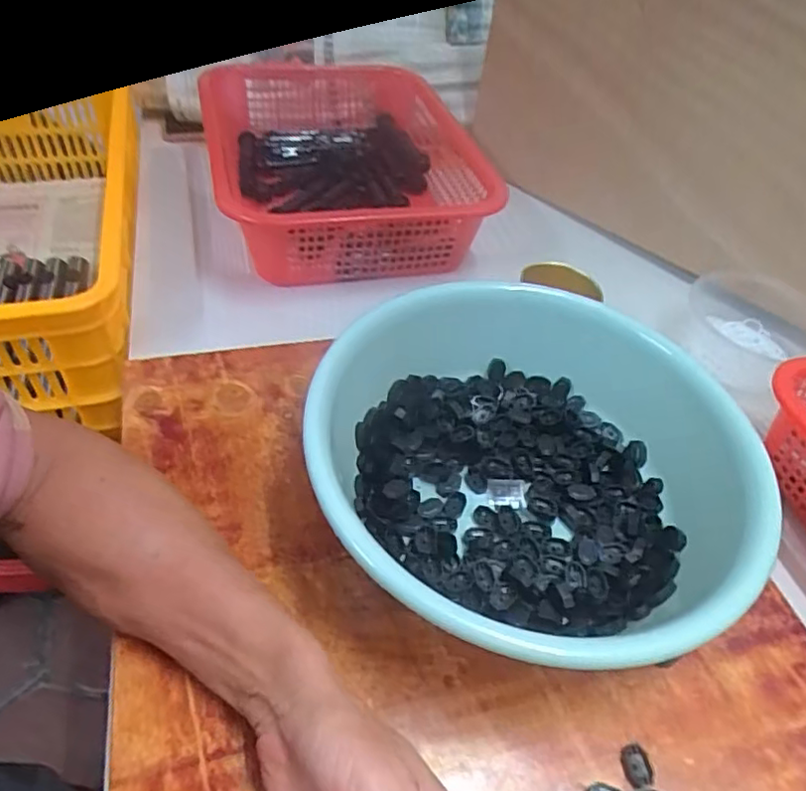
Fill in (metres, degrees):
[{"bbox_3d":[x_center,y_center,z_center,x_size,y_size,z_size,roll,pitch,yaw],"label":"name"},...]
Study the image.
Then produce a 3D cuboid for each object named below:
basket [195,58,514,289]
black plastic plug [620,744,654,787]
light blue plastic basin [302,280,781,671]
[{"bbox_3d":[-0.066,-0.283,0.746,0.302,0.111,0.399,-5,48,-11],"label":"basket"},{"bbox_3d":[0.138,0.218,0.360,0.017,0.004,0.022,-1,47,-7],"label":"black plastic plug"},{"bbox_3d":[0.087,0.057,0.442,0.287,0.106,0.289,3,47,-3],"label":"light blue plastic basin"}]

